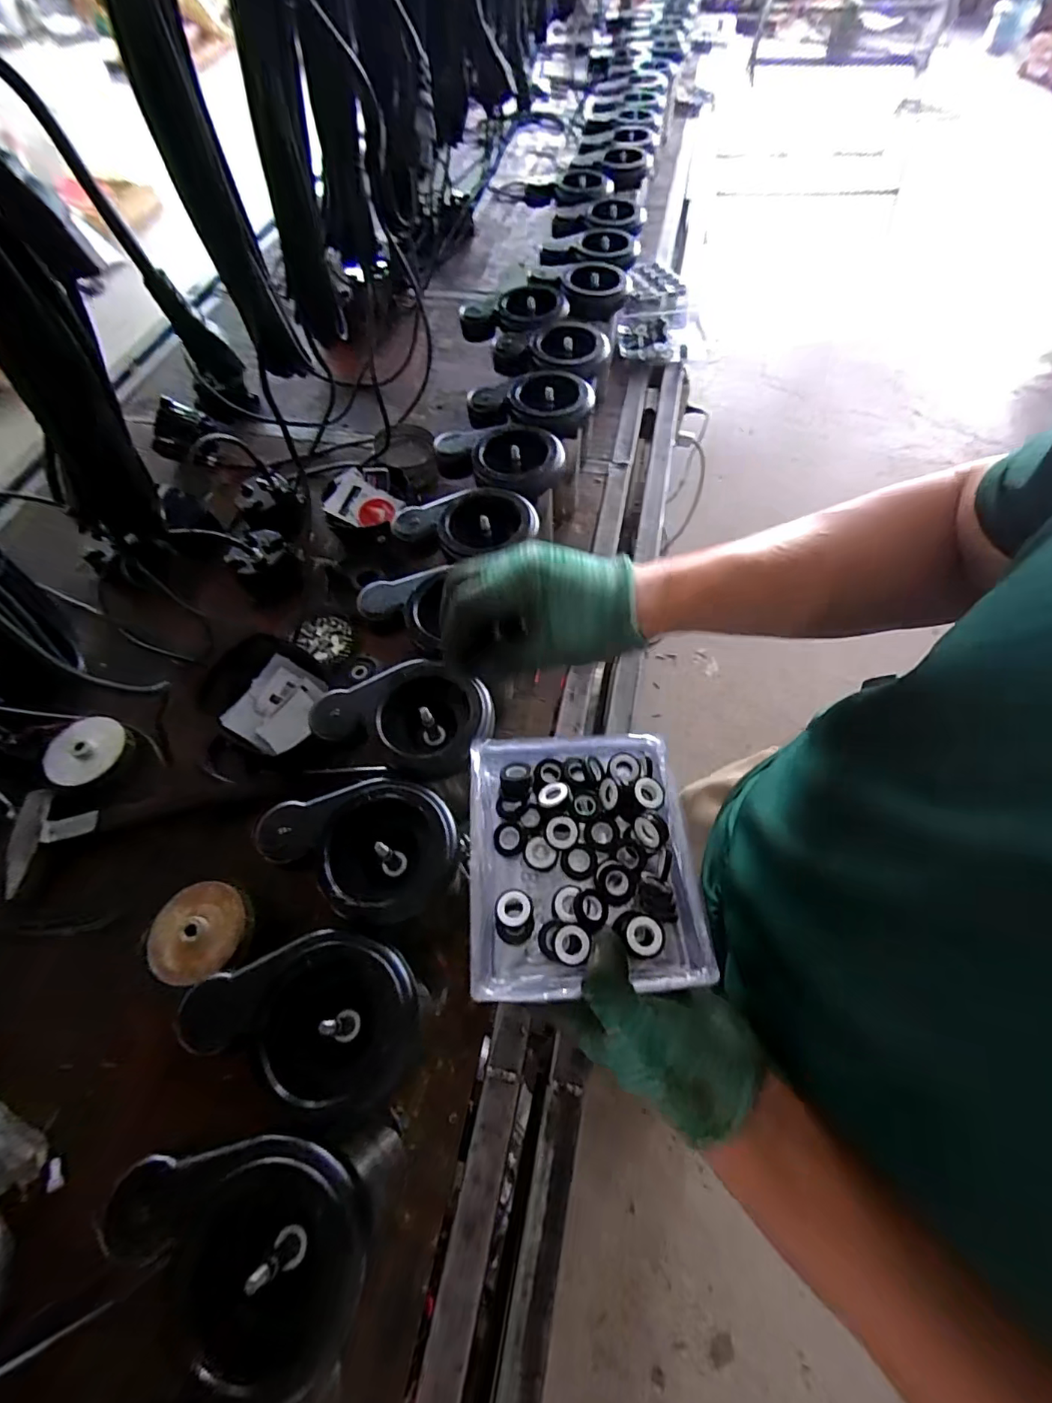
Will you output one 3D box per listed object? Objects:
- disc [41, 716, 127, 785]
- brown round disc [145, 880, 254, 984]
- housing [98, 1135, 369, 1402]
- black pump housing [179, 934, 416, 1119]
[{"bbox_3d":[-0.542,0.060,0.655,0.077,0.020,0.087,17,63,11],"label":"disc"},{"bbox_3d":[-0.315,0.221,0.516,0.090,0.017,0.087,-1,61,2],"label":"brown round disc"},{"bbox_3d":[-0.188,0.355,0.356,0.170,0.064,0.119,8,62,6],"label":"housing"},{"bbox_3d":[-0.163,0.236,0.416,0.164,0.069,0.107,14,63,10],"label":"black pump housing"}]

